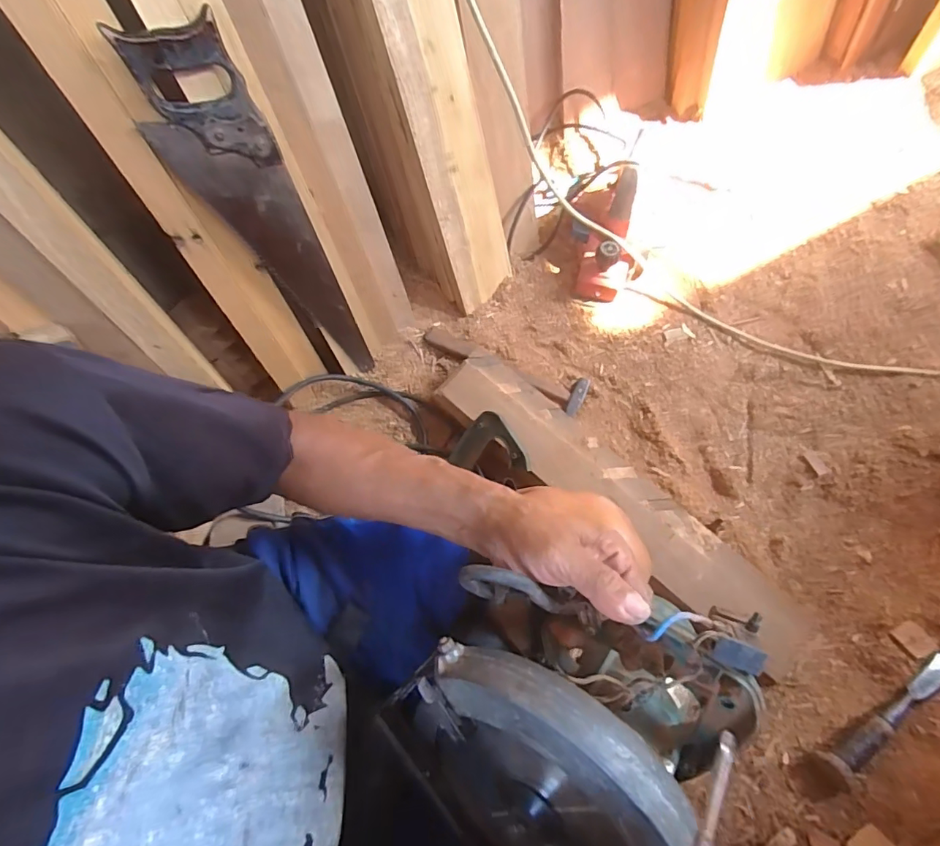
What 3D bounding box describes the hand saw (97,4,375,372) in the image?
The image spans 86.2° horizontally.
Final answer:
[{"bbox_3d":[-0.239,-0.220,0.636,0.105,0.476,0.025,-26,60,-4],"label":"hand saw"}]

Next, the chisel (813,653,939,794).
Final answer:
[{"bbox_3d":[0.549,0.381,0.643,0.231,0.044,0.047,-29,71,-10],"label":"chisel"}]

